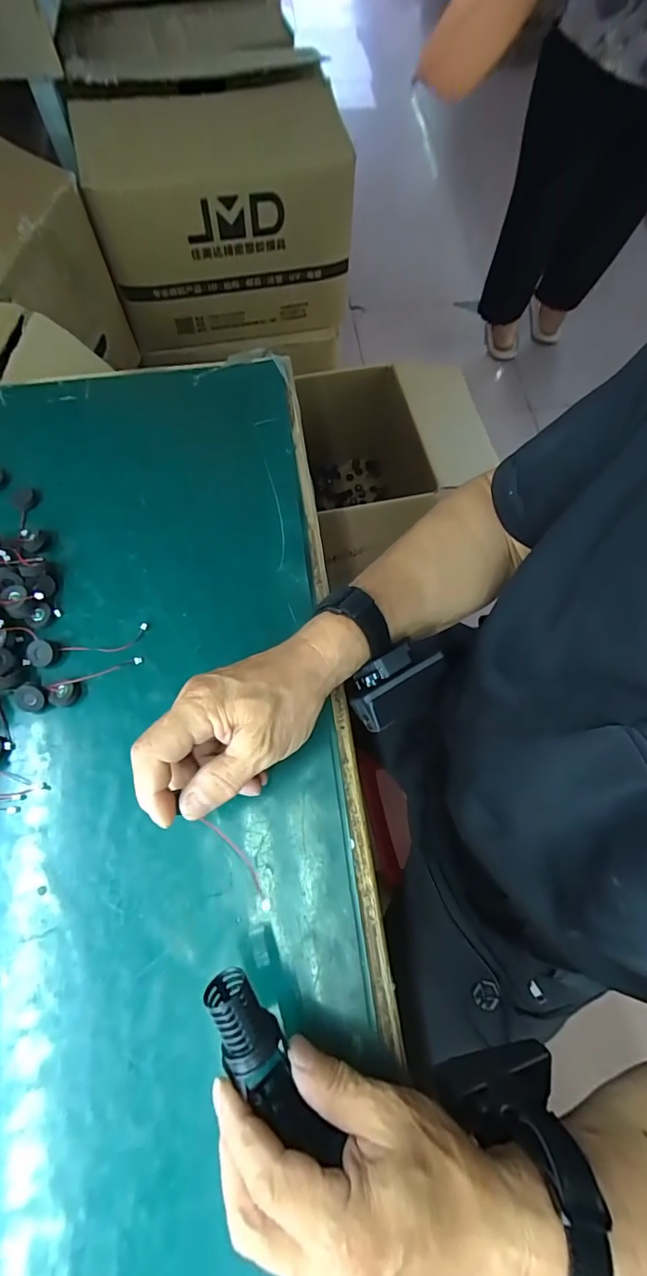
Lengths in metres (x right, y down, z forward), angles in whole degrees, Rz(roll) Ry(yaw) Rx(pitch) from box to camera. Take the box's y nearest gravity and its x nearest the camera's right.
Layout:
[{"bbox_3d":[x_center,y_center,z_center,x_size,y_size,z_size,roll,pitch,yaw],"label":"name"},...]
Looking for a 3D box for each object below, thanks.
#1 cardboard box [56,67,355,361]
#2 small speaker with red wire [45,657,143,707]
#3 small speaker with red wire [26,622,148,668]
[{"bbox_3d":[-0.218,-0.884,1.014,0.506,0.374,0.303,-20,71,-8],"label":"cardboard box"},{"bbox_3d":[-0.174,0.034,0.358,0.072,0.008,0.018,-20,71,-8],"label":"small speaker with red wire"},{"bbox_3d":[-0.184,0.005,0.367,0.089,0.010,0.020,-11,70,-5],"label":"small speaker with red wire"}]

